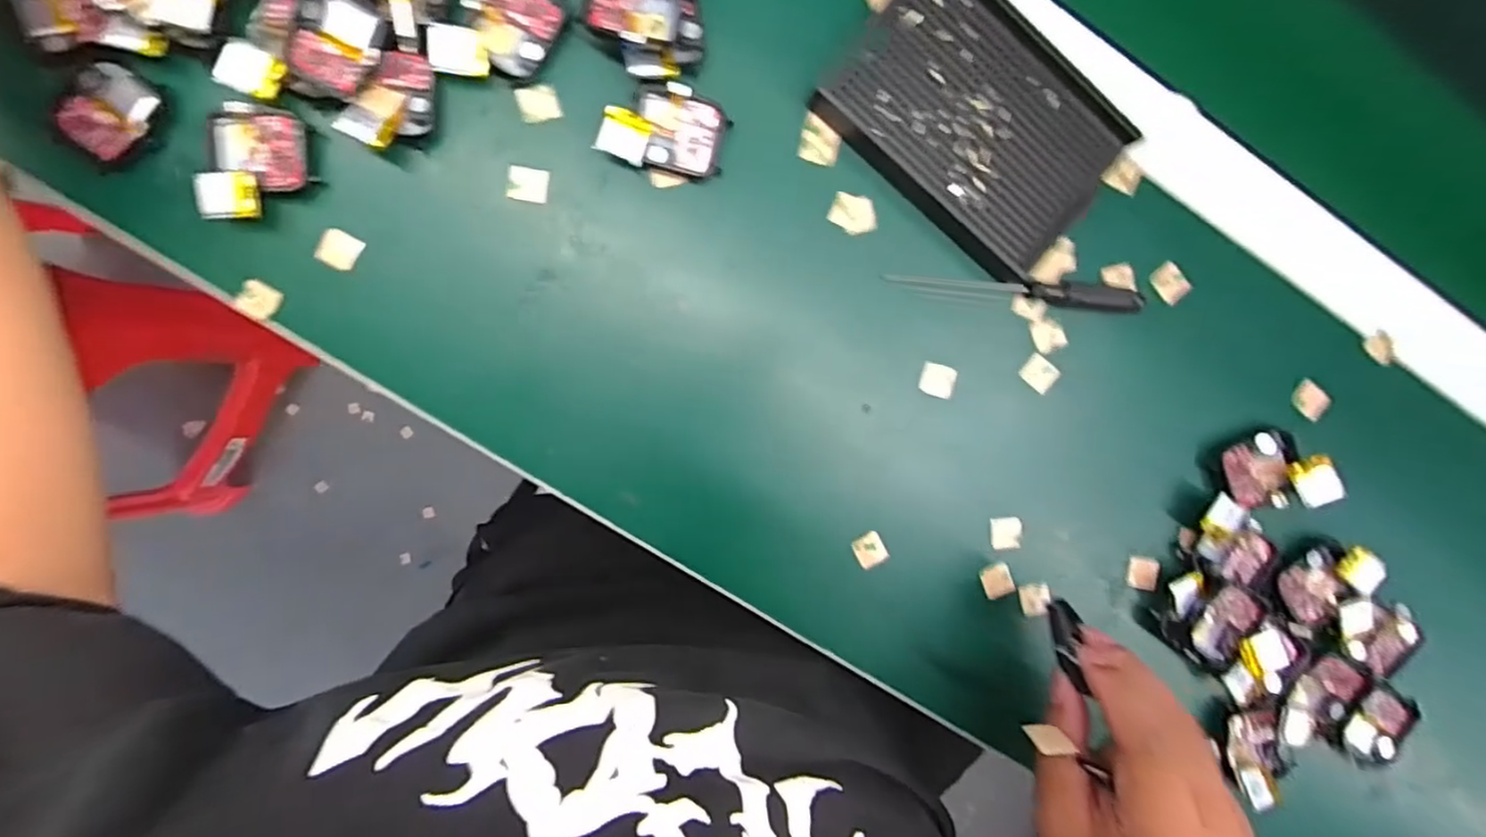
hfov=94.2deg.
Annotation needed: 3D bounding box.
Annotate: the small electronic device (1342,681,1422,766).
[{"bbox_3d":[0.355,0.171,0.383,0.034,0.008,0.043,22,92,-7],"label":"small electronic device"}]

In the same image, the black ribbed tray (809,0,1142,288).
[{"bbox_3d":[0.114,-0.145,0.335,0.132,0.019,0.098,40,90,-7],"label":"black ribbed tray"}]

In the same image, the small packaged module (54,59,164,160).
[{"bbox_3d":[-0.281,-0.136,0.304,0.037,0.007,0.040,35,91,-7],"label":"small packaged module"}]

